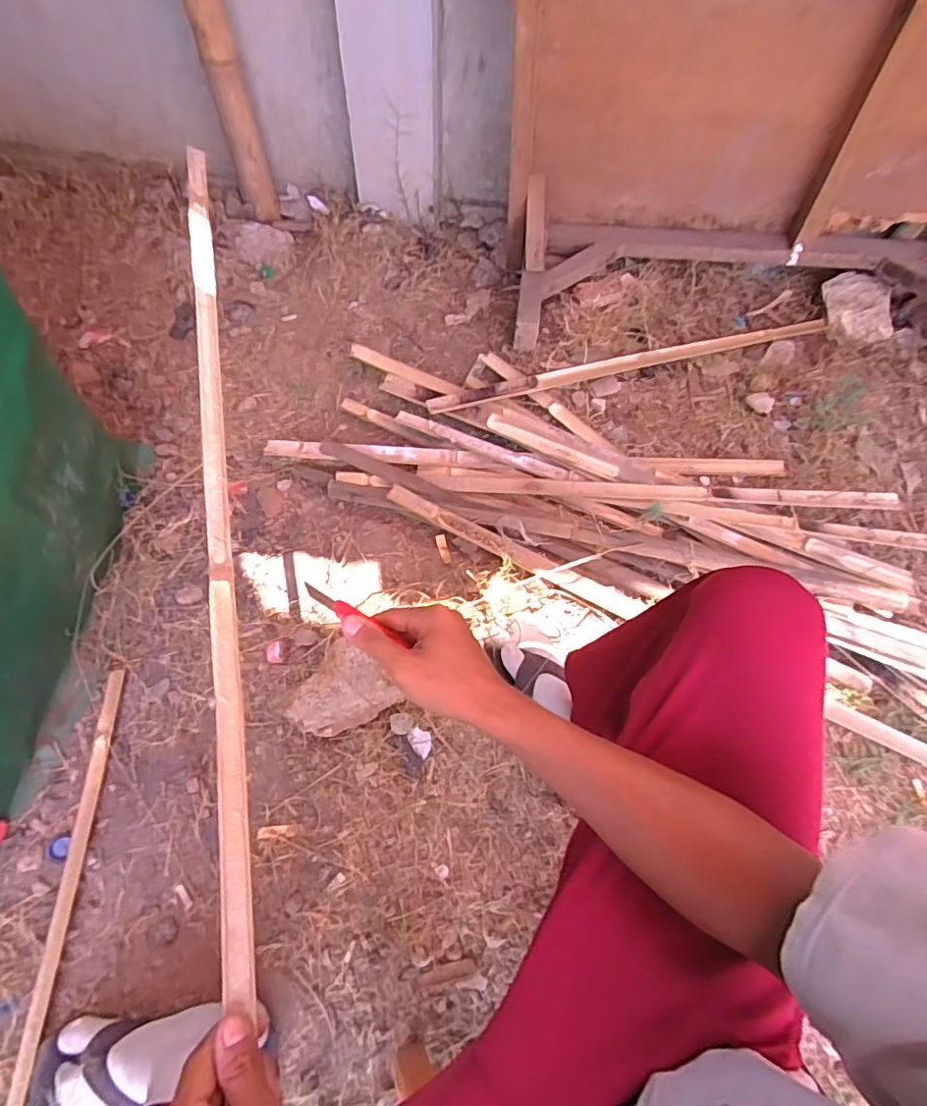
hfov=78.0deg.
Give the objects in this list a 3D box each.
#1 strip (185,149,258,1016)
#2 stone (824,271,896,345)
[{"bbox_3d":[-0.227,-0.093,0.519,0.023,0.015,0.825,-11,66,-8],"label":"strip"},{"bbox_3d":[0.850,-0.540,1.236,0.107,0.063,0.153,-10,65,-8],"label":"stone"}]

